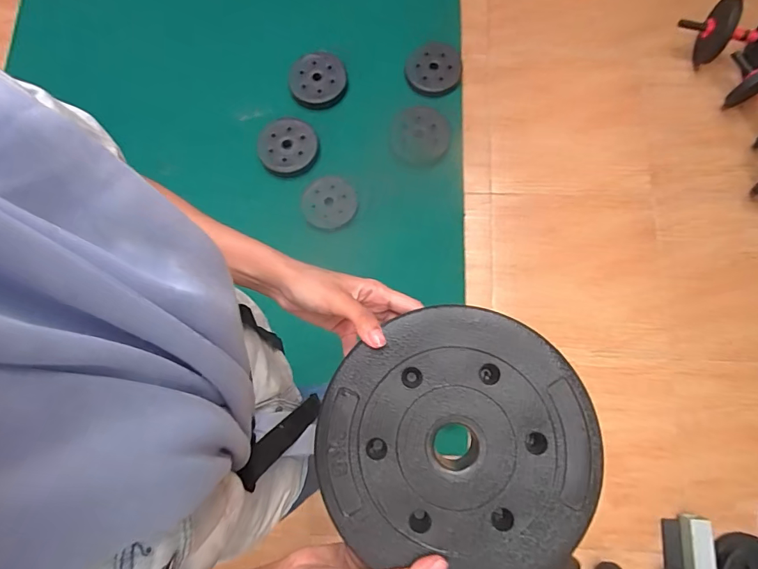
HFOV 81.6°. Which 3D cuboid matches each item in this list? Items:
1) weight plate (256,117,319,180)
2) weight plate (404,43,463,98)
[{"bbox_3d":[-0.282,-0.426,1.359,0.187,0.026,0.175,-18,76,-3],"label":"weight plate"},{"bbox_3d":[0.177,-0.690,1.418,0.177,0.040,0.173,-1,82,10],"label":"weight plate"}]

